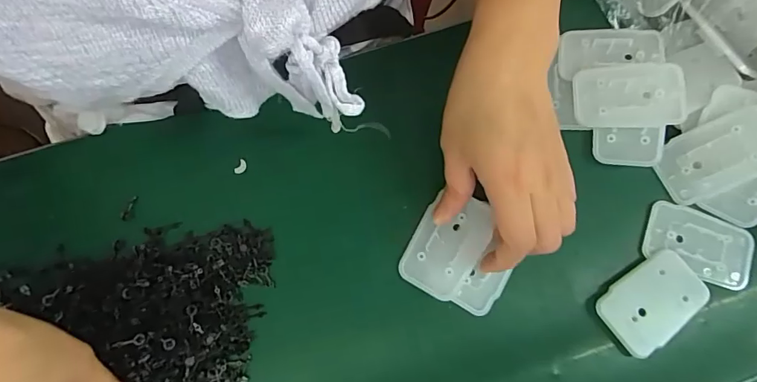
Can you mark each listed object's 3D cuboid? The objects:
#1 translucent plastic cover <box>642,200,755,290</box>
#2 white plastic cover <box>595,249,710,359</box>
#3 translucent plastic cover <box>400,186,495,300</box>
[{"bbox_3d":[0.211,0.036,0.295,0.063,0.012,0.040,26,79,4],"label":"translucent plastic cover"},{"bbox_3d":[0.174,0.070,0.284,0.065,0.010,0.042,-36,81,-8],"label":"white plastic cover"},{"bbox_3d":[0.045,0.035,0.293,0.045,0.008,0.066,25,80,22],"label":"translucent plastic cover"}]

